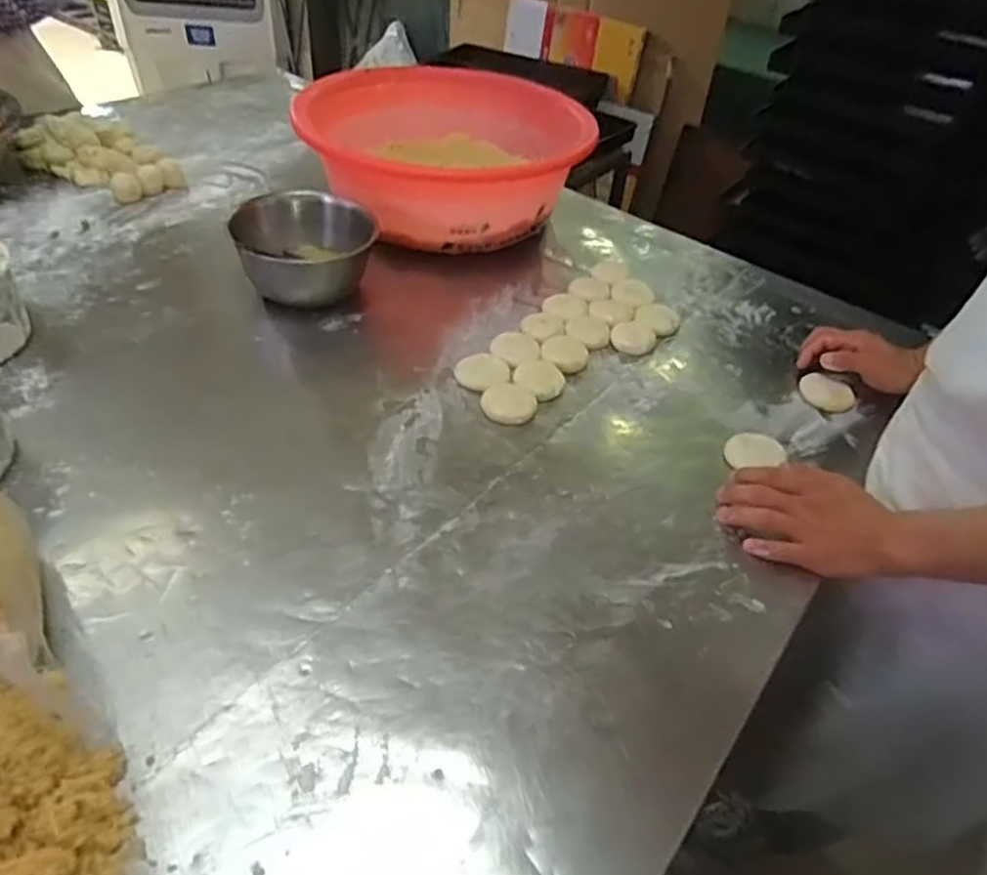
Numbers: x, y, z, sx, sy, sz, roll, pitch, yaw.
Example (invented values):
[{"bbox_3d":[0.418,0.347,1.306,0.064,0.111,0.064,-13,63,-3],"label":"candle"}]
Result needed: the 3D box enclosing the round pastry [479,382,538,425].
[{"bbox_3d":[0.017,-0.036,0.727,0.060,0.013,0.058,4,44,-4],"label":"round pastry"}]

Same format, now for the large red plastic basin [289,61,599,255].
[{"bbox_3d":[-0.072,-0.430,1.023,0.402,0.152,0.358,1,45,-6],"label":"large red plastic basin"}]

